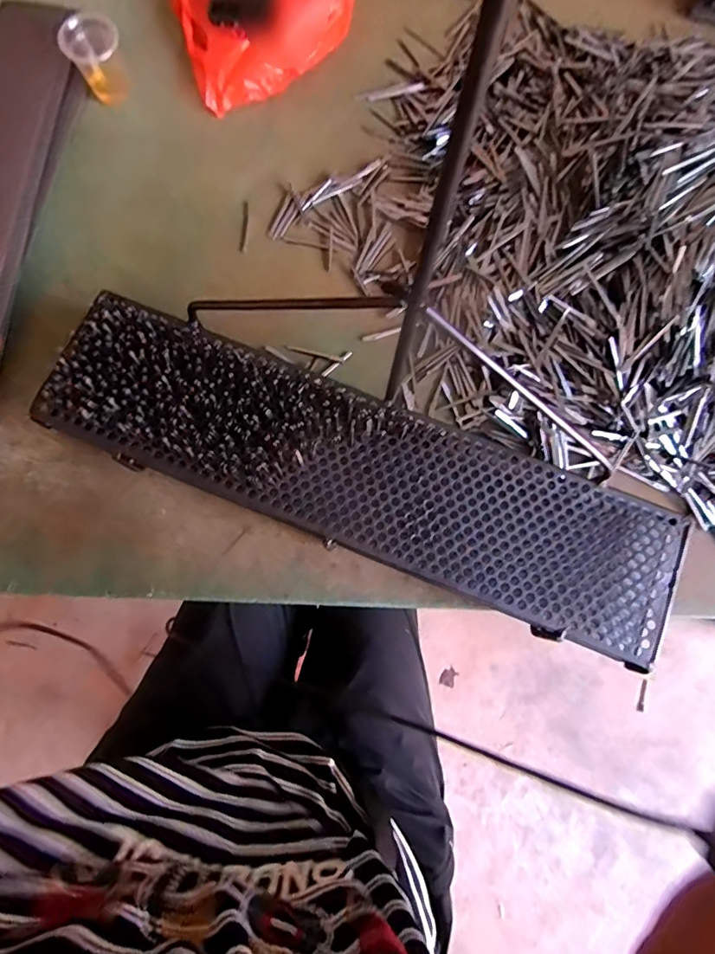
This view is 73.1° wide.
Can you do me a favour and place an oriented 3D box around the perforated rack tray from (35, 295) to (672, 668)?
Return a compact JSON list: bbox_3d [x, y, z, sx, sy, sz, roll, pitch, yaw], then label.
[{"bbox_3d":[0.005,-0.006,0.444,0.585,0.030,0.146,22,80,3],"label":"perforated rack tray"}]

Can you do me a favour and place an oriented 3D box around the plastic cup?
[{"bbox_3d":[-0.303,-0.494,0.571,0.056,0.061,0.058,0,80,-1],"label":"plastic cup"}]

